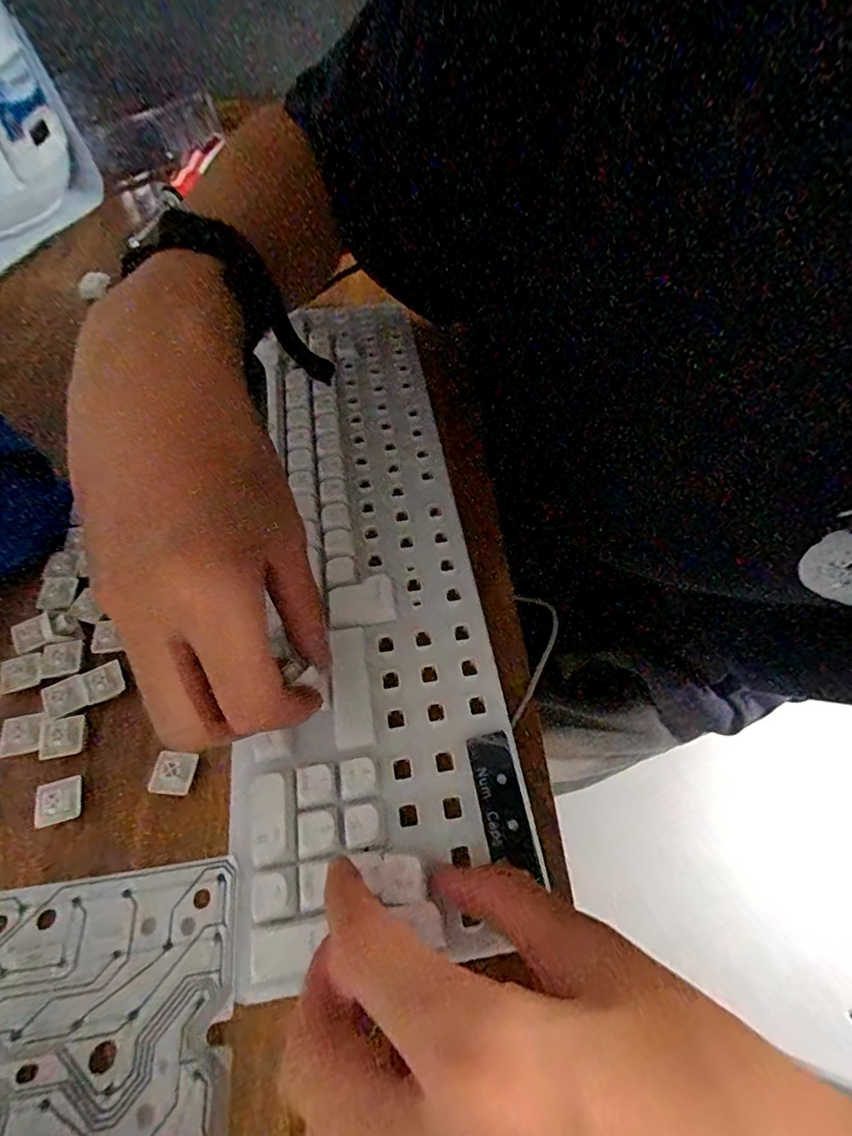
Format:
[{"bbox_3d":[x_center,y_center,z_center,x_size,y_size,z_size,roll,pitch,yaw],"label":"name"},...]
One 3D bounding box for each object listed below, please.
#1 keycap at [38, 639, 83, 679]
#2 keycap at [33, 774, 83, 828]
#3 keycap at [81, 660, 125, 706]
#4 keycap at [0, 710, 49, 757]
[{"bbox_3d":[-0.181,0.045,0.254,0.021,0.004,0.017,-12,60,-9],"label":"keycap"},{"bbox_3d":[-0.159,0.101,0.222,0.016,0.008,0.018,-13,60,-10],"label":"keycap"},{"bbox_3d":[-0.156,0.054,0.247,0.017,0.004,0.016,-20,62,-14],"label":"keycap"},{"bbox_3d":[-0.185,0.075,0.234,0.018,0.004,0.018,-8,60,-7],"label":"keycap"}]

